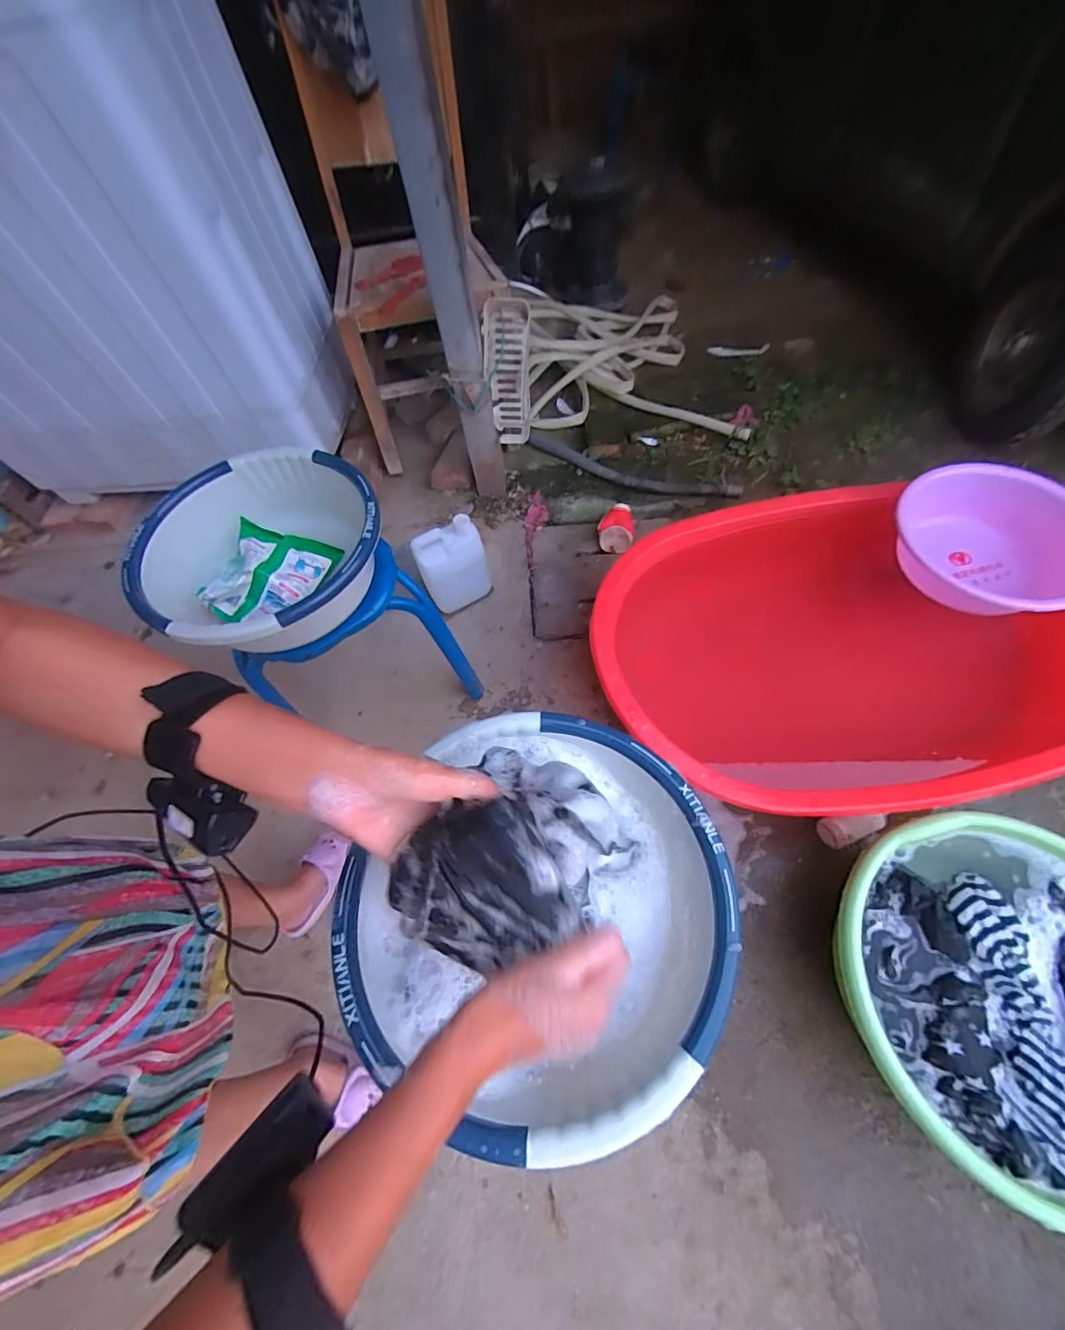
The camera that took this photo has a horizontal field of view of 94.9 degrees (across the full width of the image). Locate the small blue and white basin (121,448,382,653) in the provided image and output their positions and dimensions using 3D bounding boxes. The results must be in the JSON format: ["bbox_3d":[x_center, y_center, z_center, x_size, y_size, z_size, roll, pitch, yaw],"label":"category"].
[{"bbox_3d":[-0.386,-0.160,0.725,0.338,0.118,0.324,14,65,13],"label":"small blue and white basin"}]

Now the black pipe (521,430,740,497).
[{"bbox_3d":[0.275,-0.574,1.417,0.642,0.045,0.117,21,66,16],"label":"black pipe"}]

